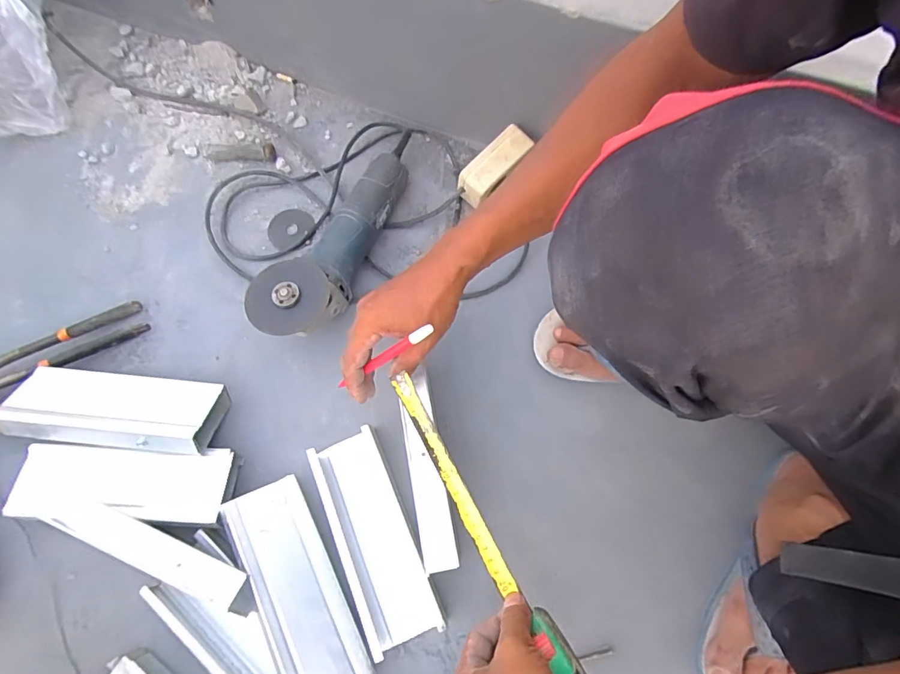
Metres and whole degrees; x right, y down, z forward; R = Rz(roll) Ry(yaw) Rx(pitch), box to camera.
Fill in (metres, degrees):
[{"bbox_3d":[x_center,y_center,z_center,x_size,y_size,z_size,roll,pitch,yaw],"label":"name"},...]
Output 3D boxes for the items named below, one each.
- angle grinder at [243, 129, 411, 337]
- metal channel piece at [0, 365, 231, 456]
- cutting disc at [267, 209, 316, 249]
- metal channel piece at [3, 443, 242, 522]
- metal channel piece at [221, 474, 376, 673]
[{"bbox_3d":[-0.129,-0.133,0.583,0.083,0.073,0.335,22,61,8],"label":"angle grinder"},{"bbox_3d":[-0.372,0.082,0.524,0.216,0.068,0.083,6,71,2],"label":"metal channel piece"},{"bbox_3d":[-0.219,-0.150,0.631,0.063,0.004,0.055,-41,75,-15],"label":"cutting disc"},{"bbox_3d":[-0.349,0.160,0.504,0.223,0.053,0.080,2,71,0],"label":"metal channel piece"},{"bbox_3d":[-0.155,0.255,0.465,0.077,0.030,0.211,-16,69,-39],"label":"metal channel piece"}]

